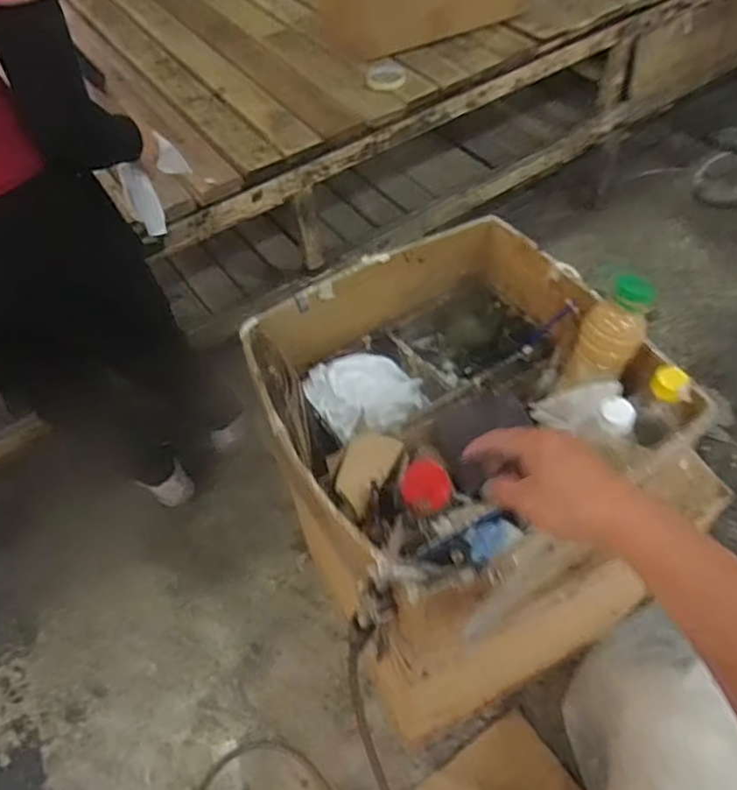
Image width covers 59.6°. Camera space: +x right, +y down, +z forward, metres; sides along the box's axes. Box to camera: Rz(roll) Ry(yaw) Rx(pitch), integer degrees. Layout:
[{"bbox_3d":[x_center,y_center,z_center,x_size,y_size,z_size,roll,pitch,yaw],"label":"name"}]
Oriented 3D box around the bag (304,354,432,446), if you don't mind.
[{"bbox_3d":[0.000,-0.003,0.773,0.125,0.037,0.117,-26,56,-16],"label":"bag"}]

